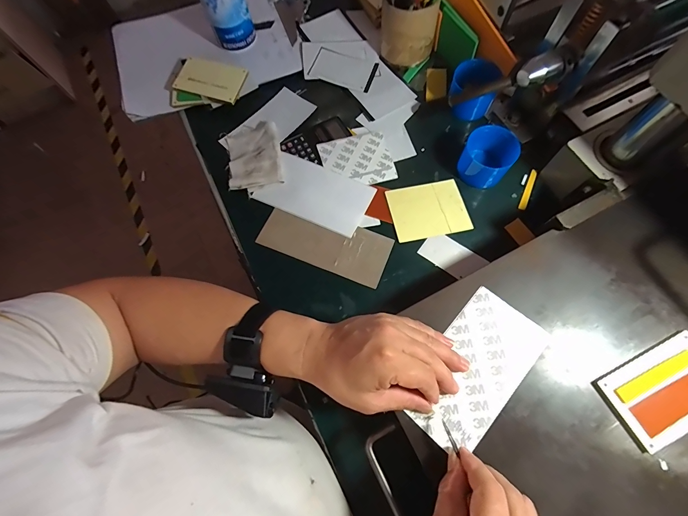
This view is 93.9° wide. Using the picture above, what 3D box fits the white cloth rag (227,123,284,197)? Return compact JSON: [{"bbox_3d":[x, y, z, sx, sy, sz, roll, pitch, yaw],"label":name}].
[{"bbox_3d":[-0.130,-0.150,0.461,0.075,0.016,0.111,-10,71,-1],"label":"white cloth rag"}]

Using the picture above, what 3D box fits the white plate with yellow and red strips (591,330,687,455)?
[{"bbox_3d":[0.290,0.118,0.288,0.102,0.011,0.067,-27,72,-7],"label":"white plate with yellow and red strips"}]

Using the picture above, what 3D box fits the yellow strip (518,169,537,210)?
[{"bbox_3d":[0.250,-0.092,0.436,0.010,0.004,0.064,24,74,10],"label":"yellow strip"}]

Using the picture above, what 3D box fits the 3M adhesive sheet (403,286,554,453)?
[{"bbox_3d":[0.126,0.108,0.313,0.080,0.004,0.147,39,81,17],"label":"3M adhesive sheet"}]

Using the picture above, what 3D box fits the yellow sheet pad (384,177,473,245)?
[{"bbox_3d":[0.113,-0.065,0.433,0.100,0.004,0.077,-11,71,-1],"label":"yellow sheet pad"}]

